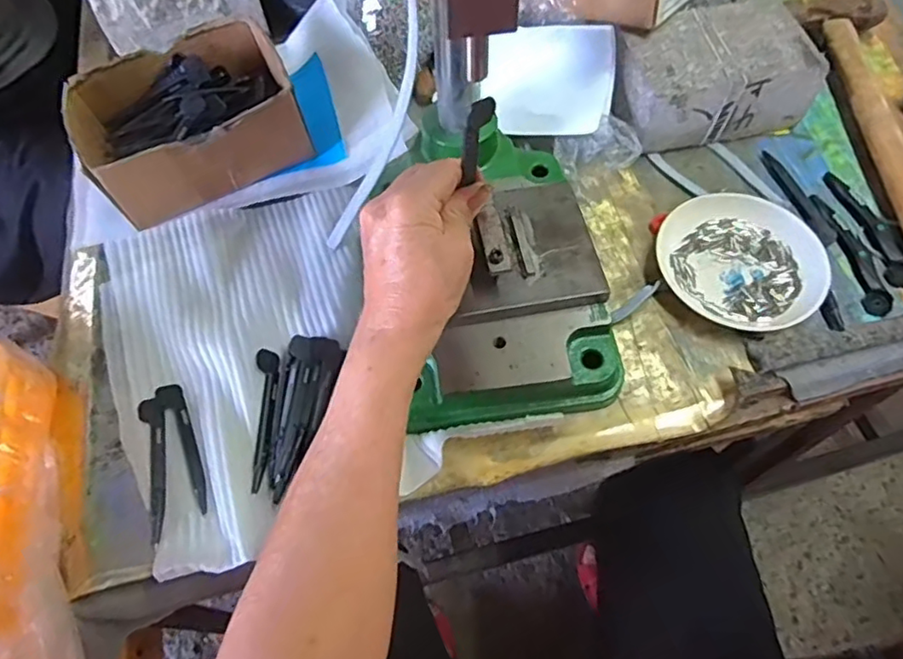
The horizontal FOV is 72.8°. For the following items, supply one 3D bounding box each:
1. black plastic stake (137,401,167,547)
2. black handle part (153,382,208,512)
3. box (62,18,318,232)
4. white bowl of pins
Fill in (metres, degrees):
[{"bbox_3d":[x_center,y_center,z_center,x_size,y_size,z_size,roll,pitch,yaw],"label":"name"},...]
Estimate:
[{"bbox_3d":[-0.193,0.087,0.398,0.016,0.009,0.099,-19,61,-9],"label":"black plastic stake"},{"bbox_3d":[-0.173,0.074,0.404,0.017,0.005,0.099,-29,64,-14],"label":"black handle part"},{"bbox_3d":[-0.216,-0.171,0.504,0.160,0.068,0.129,-27,63,-13],"label":"box"},{"bbox_3d":[0.217,-0.054,0.462,0.120,0.021,0.110,-1,60,1],"label":"white bowl of pins"}]

